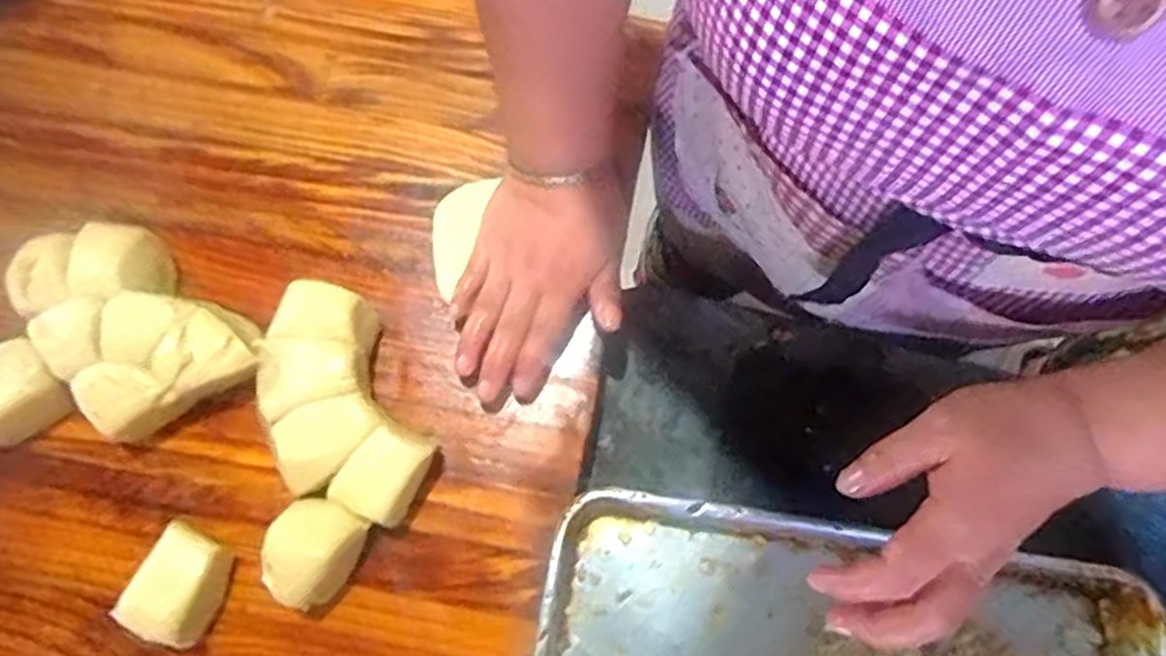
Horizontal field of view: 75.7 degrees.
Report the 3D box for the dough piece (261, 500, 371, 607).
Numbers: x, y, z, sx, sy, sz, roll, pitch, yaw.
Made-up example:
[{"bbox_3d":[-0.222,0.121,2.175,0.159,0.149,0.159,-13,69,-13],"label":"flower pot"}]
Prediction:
[{"bbox_3d":[-0.170,0.142,0.477,0.046,0.052,0.066,29,79,7],"label":"dough piece"}]

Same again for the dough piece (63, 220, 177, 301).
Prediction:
[{"bbox_3d":[-0.315,-0.043,0.518,0.060,0.039,0.056,-5,77,0],"label":"dough piece"}]

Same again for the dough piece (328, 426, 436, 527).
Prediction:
[{"bbox_3d":[-0.129,0.094,0.490,0.048,0.043,0.060,27,79,7],"label":"dough piece"}]

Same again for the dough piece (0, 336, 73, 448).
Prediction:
[{"bbox_3d":[-0.385,0.044,0.509,0.066,0.041,0.055,-30,79,-6],"label":"dough piece"}]

